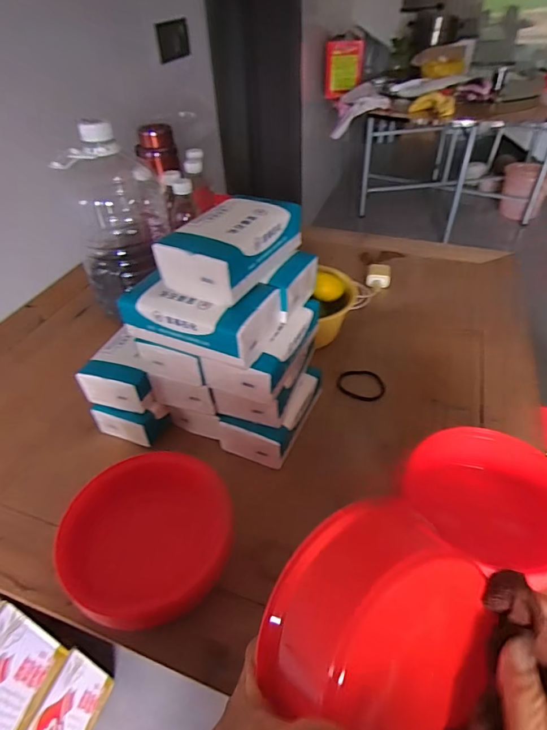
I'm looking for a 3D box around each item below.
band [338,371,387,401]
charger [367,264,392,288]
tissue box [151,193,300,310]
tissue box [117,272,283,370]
[{"bbox_3d":[0.142,0.031,0.696,0.075,0.005,0.071,-2,42,2],"label":"band"},{"bbox_3d":[0.221,-0.186,0.908,0.049,0.034,0.047,5,43,9],"label":"charger"},{"bbox_3d":[-0.044,-0.137,0.487,0.090,0.059,0.154,19,47,22],"label":"tissue box"},{"bbox_3d":[-0.083,-0.061,0.495,0.162,0.062,0.096,18,46,21],"label":"tissue box"}]

